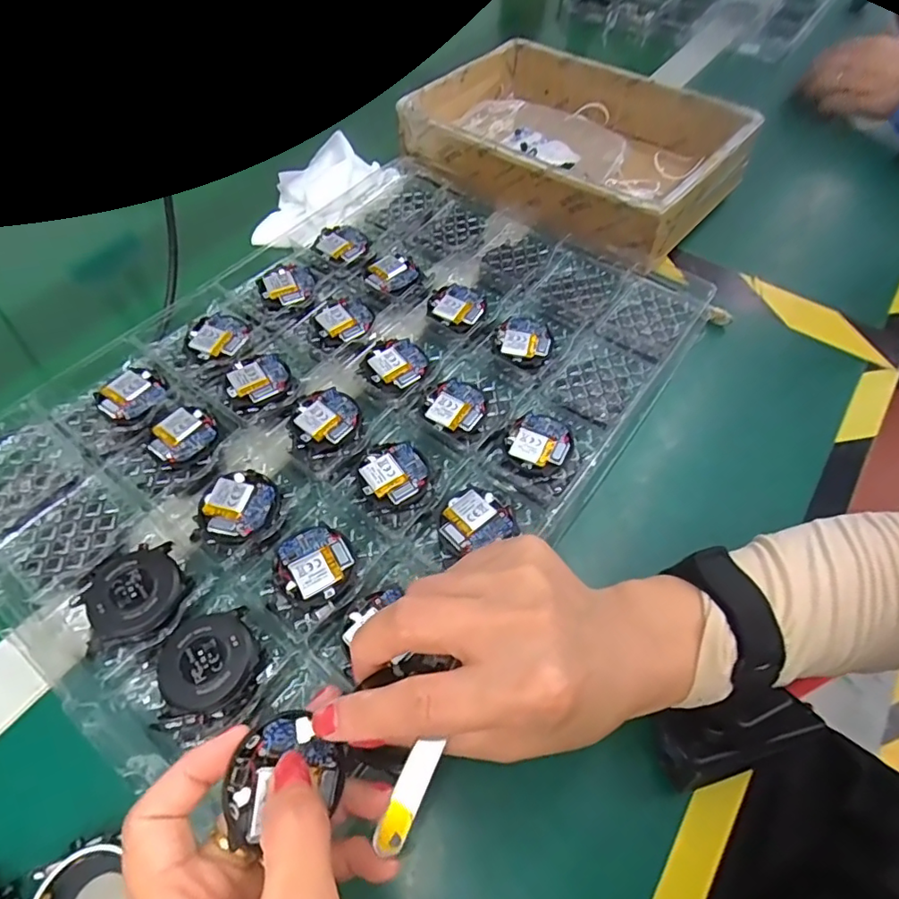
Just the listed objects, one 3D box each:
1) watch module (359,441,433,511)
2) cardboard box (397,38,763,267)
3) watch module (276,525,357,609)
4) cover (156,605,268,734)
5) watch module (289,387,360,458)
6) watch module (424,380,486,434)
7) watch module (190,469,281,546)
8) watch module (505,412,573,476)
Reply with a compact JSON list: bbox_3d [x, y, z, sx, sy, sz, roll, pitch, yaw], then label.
[{"bbox_3d":[-0.032,0.014,0.326,0.040,0.007,0.039,-26,62,-15],"label":"watch module"},{"bbox_3d":[0.110,-0.283,0.490,0.270,0.048,0.181,36,64,20],"label":"cardboard box"},{"bbox_3d":[-0.071,0.061,0.294,0.038,0.009,0.041,-27,62,-16],"label":"watch module"},{"bbox_3d":[-0.115,0.103,0.263,0.046,0.014,0.043,-20,60,-12],"label":"cover"},{"bbox_3d":[-0.078,-0.018,0.344,0.038,0.006,0.049,15,59,9],"label":"watch module"},{"bbox_3d":[0.004,-0.028,0.353,0.037,0.006,0.038,25,61,14],"label":"watch module"},{"bbox_3d":[-0.119,0.032,0.312,0.044,0.009,0.042,3,58,2],"label":"watch module"},{"bbox_3d":[0.055,-0.005,0.335,0.037,0.009,0.044,28,62,16],"label":"watch module"}]

